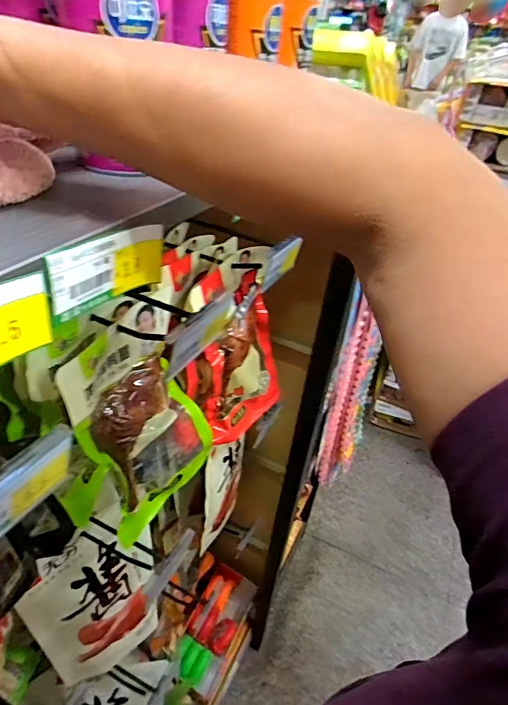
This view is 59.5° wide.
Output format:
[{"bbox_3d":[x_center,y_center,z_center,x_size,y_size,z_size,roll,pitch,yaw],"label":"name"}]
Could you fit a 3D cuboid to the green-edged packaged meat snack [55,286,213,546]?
[{"bbox_3d":[-0.105,0.071,0.439,0.027,0.236,0.149,12,37,24],"label":"green-edged packaged meat snack"}]

